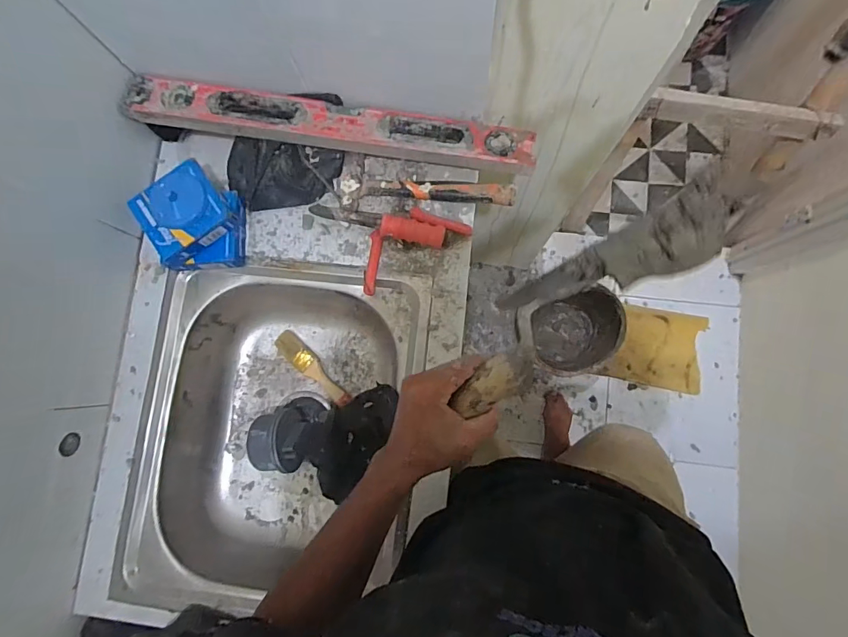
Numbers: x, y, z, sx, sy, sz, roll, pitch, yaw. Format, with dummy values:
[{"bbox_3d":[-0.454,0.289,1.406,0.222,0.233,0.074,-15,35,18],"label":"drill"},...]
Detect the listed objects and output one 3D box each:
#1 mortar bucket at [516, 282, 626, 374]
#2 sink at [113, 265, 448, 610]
[{"bbox_3d":[0.442,0.040,1.378,0.269,0.181,0.255,0,83,3],"label":"mortar bucket"},{"bbox_3d":[-0.205,0.173,0.704,0.388,0.140,0.477,6,83,4],"label":"sink"}]

